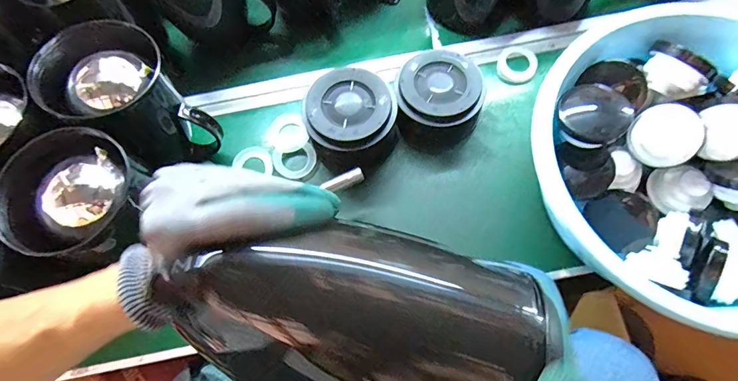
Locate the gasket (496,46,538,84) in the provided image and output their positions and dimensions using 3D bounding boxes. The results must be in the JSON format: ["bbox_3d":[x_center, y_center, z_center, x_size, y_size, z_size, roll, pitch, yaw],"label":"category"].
[{"bbox_3d":[0.227,-0.192,0.620,0.056,0.009,0.064,31,74,13],"label":"gasket"}]

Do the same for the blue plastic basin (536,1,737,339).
[{"bbox_3d":[0.400,-0.053,0.478,0.348,0.112,0.358,-1,70,3],"label":"blue plastic basin"}]

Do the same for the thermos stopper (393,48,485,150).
[{"bbox_3d":[0.096,-0.125,0.568,0.115,0.066,0.119,-1,70,3],"label":"thermos stopper"}]

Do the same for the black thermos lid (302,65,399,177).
[{"bbox_3d":[-0.026,-0.090,0.555,0.112,0.090,0.114,-1,70,3],"label":"black thermos lid"}]

